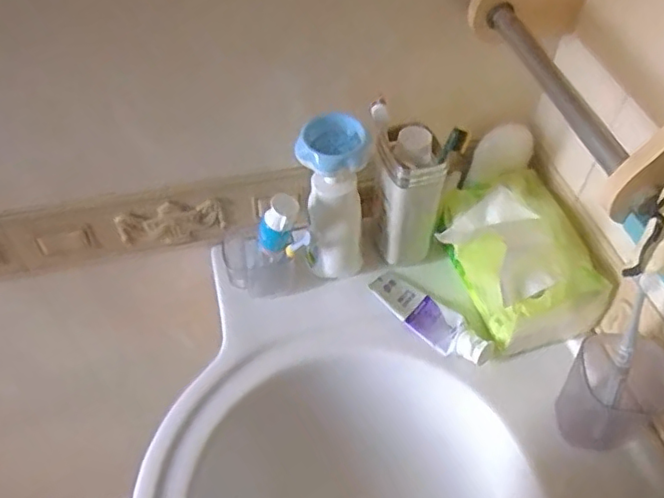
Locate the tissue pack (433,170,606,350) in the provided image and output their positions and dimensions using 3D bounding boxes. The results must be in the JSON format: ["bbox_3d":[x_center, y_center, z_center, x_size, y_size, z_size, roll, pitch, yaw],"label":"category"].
[{"bbox_3d":[0.192,0.007,0.633,0.125,0.092,0.170,-17,54,-15],"label":"tissue pack"}]

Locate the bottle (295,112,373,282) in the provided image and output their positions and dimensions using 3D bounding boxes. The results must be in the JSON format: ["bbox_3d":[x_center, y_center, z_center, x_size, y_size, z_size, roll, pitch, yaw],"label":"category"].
[{"bbox_3d":[-0.001,-0.043,0.615,0.071,0.176,0.065,-6,51,-7],"label":"bottle"}]

